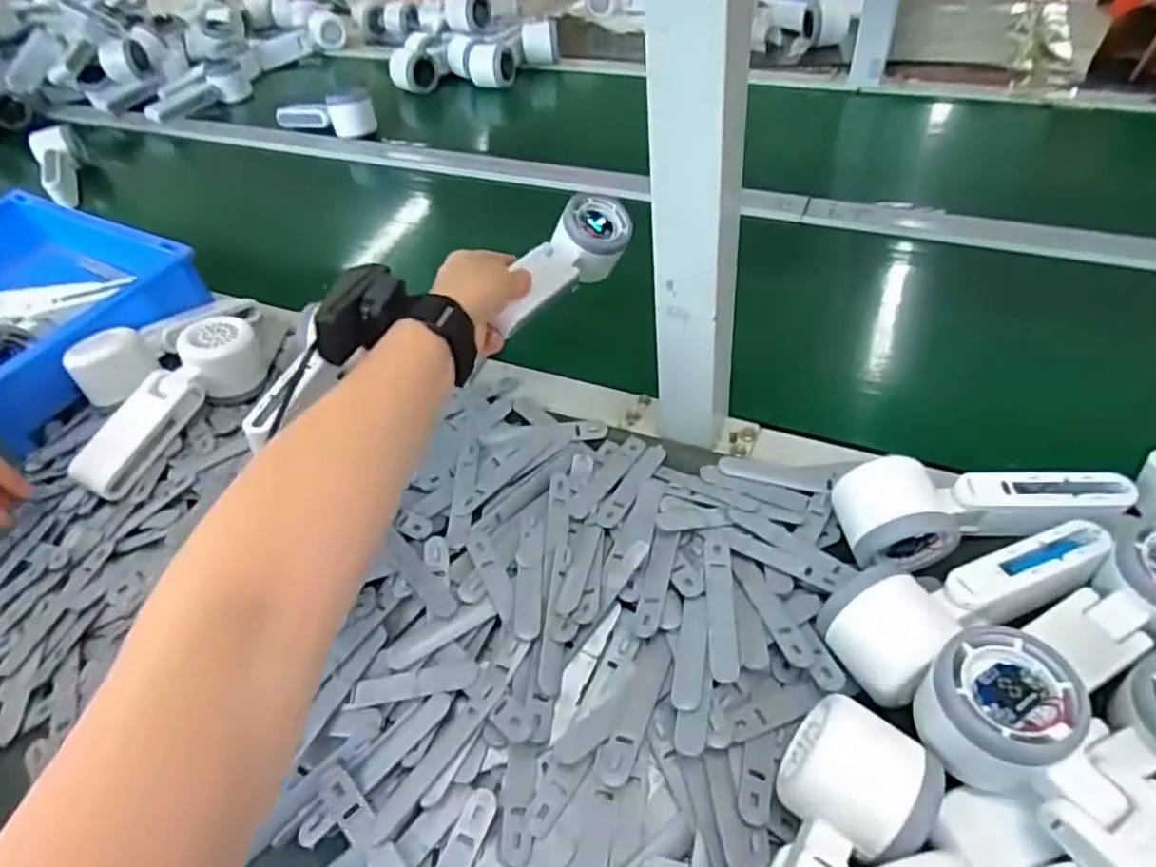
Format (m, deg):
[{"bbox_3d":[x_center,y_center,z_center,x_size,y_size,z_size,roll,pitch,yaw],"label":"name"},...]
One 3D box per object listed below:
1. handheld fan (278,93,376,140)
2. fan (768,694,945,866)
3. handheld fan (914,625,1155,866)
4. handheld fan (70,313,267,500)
[{"bbox_3d":[-0.366,-0.458,0.989,0.167,0.058,0.046,17,51,22],"label":"handheld fan"},{"bbox_3d":[0.097,0.200,0.291,0.059,0.054,0.163,23,53,26],"label":"fan"},{"bbox_3d":[0.218,0.157,0.279,0.056,0.053,0.158,-29,50,-20],"label":"handheld fan"},{"bbox_3d":[-0.319,-0.025,0.529,0.052,0.047,0.163,18,52,23],"label":"handheld fan"}]

